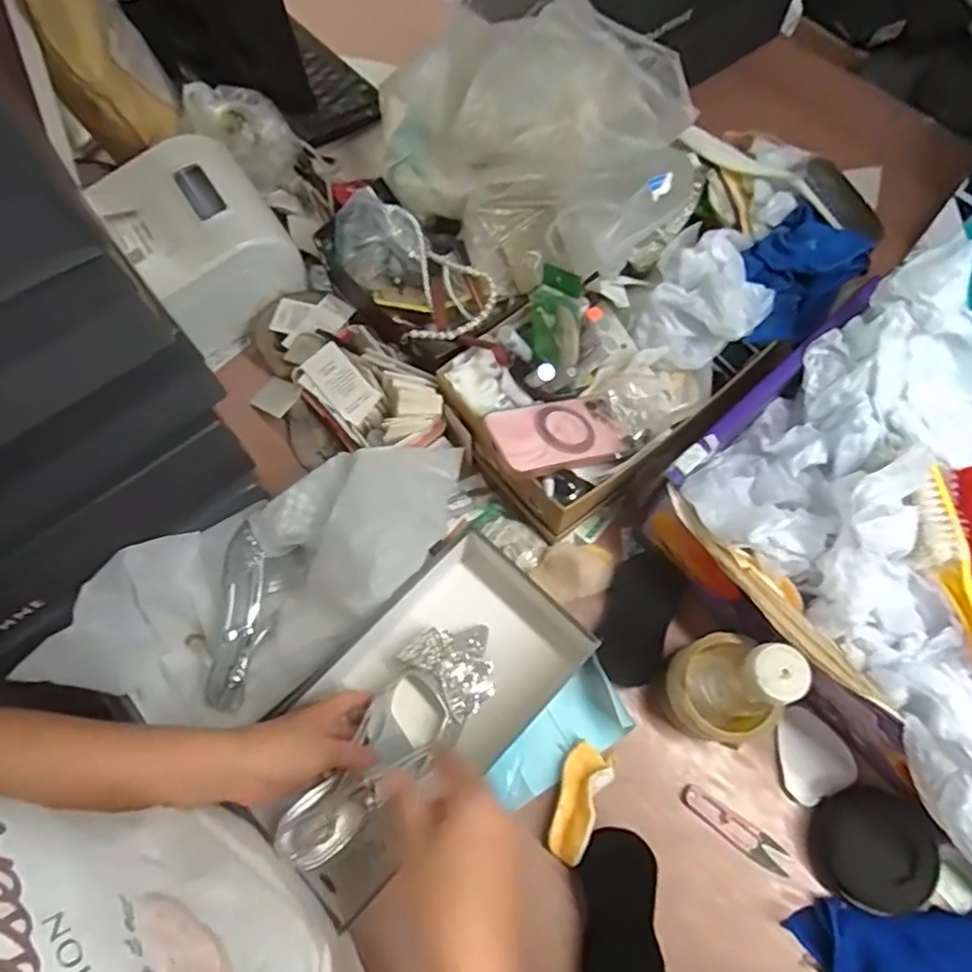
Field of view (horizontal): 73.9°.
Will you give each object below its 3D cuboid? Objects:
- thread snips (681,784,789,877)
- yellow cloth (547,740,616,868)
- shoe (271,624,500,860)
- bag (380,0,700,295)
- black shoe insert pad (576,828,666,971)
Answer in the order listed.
[{"bbox_3d":[0.217,0.301,0.567,0.101,0.009,0.024,32,74,12],"label":"thread snips"},{"bbox_3d":[0.081,0.279,0.570,0.041,0.020,0.095,23,72,9],"label":"yellow cloth"},{"bbox_3d":[-0.078,0.216,0.559,0.082,0.053,0.234,37,57,13],"label":"shoe"},{"bbox_3d":[0.052,-0.350,0.638,0.245,0.121,0.333,-38,74,-11],"label":"bag"},{"bbox_3d":[0.113,0.363,0.539,0.063,0.028,0.126,-4,70,0],"label":"black shoe insert pad"}]

